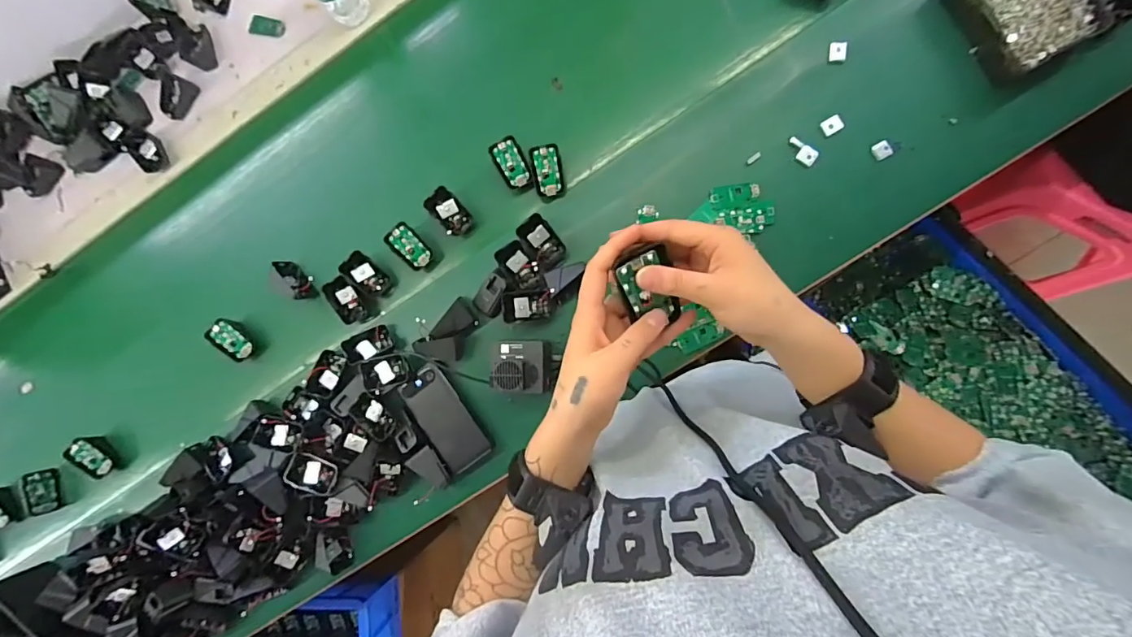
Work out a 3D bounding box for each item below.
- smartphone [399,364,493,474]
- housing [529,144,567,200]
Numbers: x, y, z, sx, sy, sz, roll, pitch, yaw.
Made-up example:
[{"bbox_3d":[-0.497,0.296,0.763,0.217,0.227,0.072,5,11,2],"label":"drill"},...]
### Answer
[{"bbox_3d":[-0.174,0.142,0.693,0.067,0.010,0.148,-36,83,6],"label":"smartphone"},{"bbox_3d":[-0.024,-0.210,0.701,0.044,0.021,0.075,-7,106,15],"label":"housing"}]

